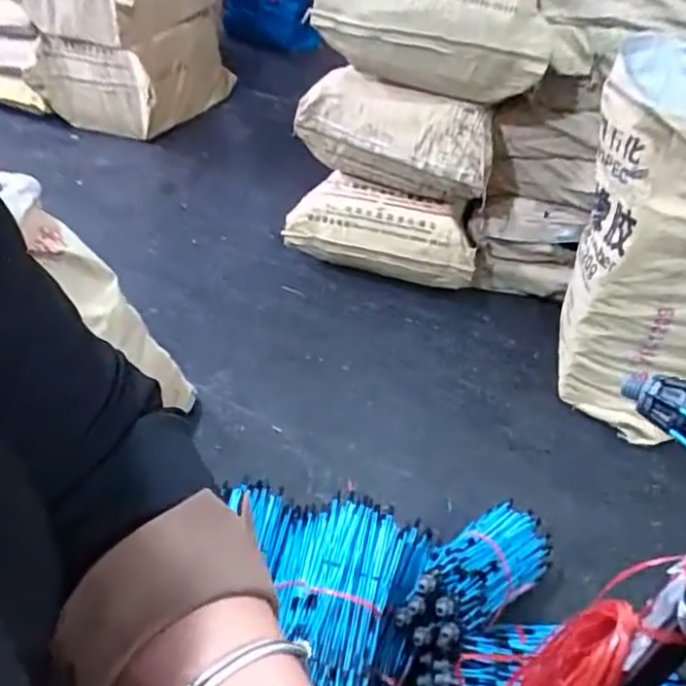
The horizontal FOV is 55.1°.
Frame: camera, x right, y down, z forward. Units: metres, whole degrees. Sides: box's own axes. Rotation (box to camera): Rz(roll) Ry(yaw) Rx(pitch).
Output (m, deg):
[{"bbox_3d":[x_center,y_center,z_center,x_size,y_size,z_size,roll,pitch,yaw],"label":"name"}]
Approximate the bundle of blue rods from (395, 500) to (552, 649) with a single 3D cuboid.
[{"bbox_3d":[0.210,0.344,0.987,0.114,0.085,0.338,36,31,31],"label":"bundle of blue rods"}]

